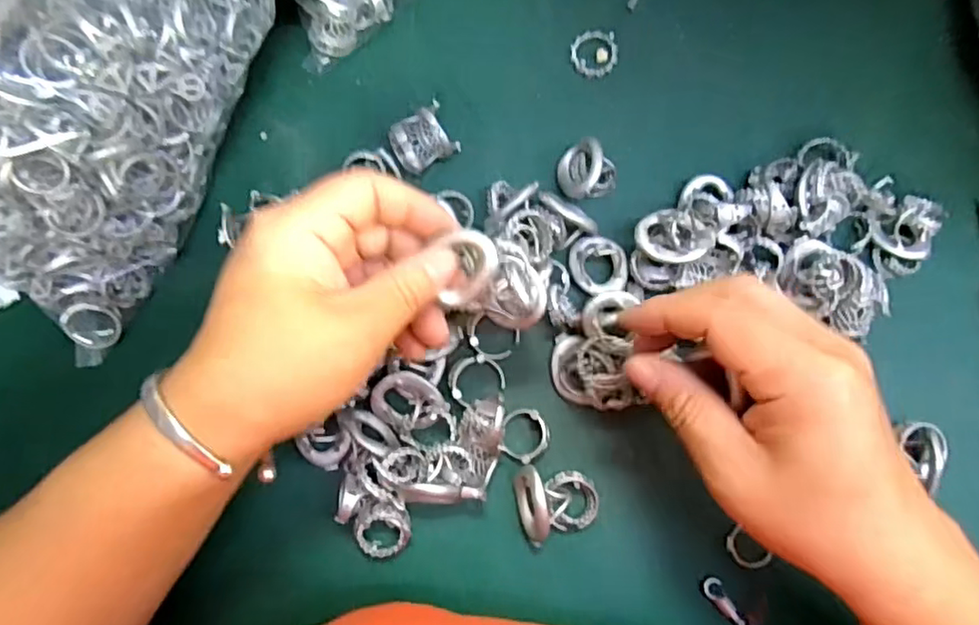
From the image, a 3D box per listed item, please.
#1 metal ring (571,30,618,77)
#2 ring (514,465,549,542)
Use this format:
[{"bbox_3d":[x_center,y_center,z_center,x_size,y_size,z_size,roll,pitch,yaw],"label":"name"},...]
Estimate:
[{"bbox_3d":[0.057,-0.141,0.331,0.025,0.004,0.025,0,82,-2],"label":"metal ring"},{"bbox_3d":[0.020,0.090,0.290,0.012,0.024,0.034,-11,83,-4],"label":"ring"}]

